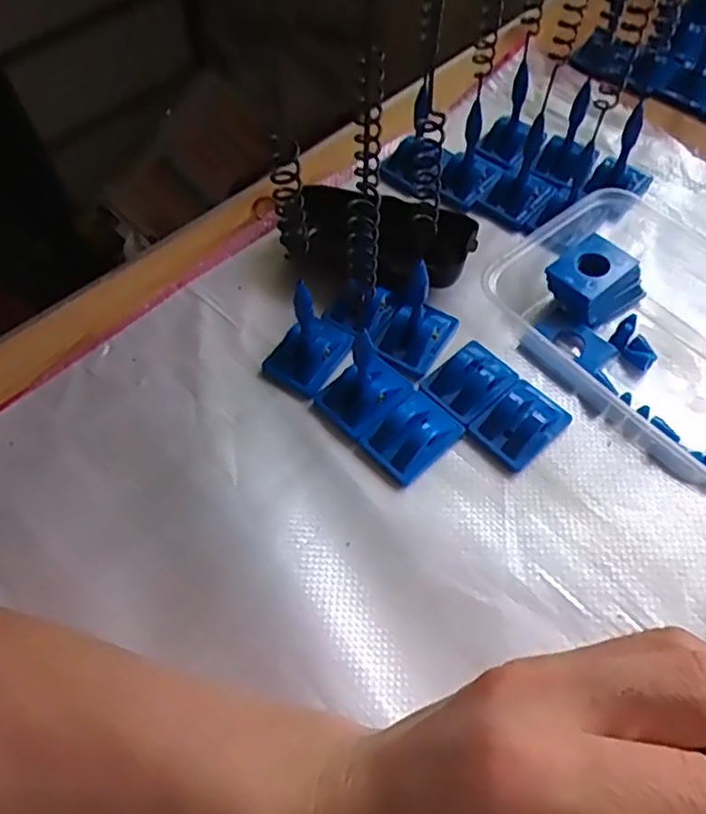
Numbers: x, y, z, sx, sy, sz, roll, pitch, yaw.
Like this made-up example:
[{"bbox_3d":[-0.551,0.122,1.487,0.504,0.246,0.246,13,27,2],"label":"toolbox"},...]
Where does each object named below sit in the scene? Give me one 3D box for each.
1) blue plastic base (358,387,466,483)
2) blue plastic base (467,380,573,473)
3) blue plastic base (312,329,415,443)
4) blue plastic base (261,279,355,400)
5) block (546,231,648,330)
[{"bbox_3d":[0.030,0.012,0.321,0.045,0.016,0.033,-40,65,-20],"label":"blue plastic base"},{"bbox_3d":[0.085,0.008,0.325,0.043,0.014,0.032,-38,65,-19],"label":"blue plastic base"},{"bbox_3d":[0.006,-0.013,0.326,0.043,0.030,0.037,-38,64,-19],"label":"blue plastic base"},{"bbox_3d":[-0.026,-0.038,0.332,0.034,0.052,0.038,35,66,21],"label":"blue plastic base"},{"bbox_3d":[0.136,-0.072,0.360,0.043,0.025,0.037,-31,62,-16],"label":"block"}]

